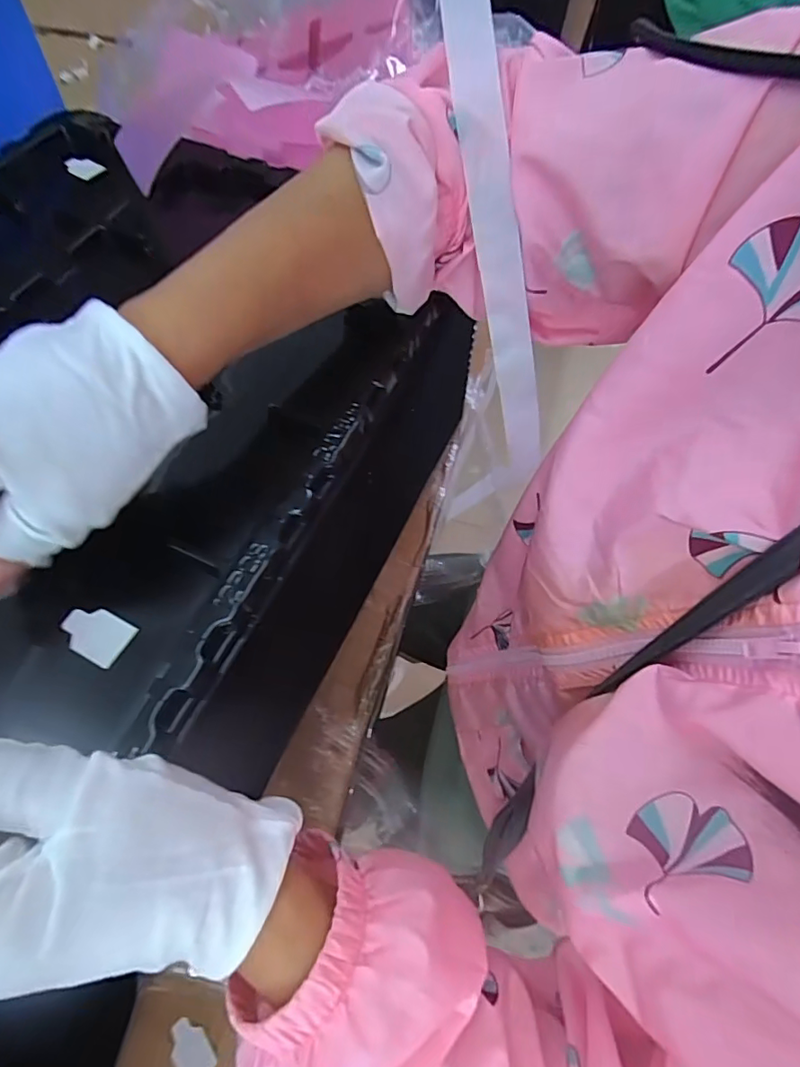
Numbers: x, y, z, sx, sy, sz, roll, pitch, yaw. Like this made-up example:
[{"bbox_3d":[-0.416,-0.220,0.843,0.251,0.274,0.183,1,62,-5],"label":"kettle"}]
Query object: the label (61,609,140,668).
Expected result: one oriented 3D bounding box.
[{"bbox_3d":[-0.122,0.039,0.204,0.028,0.004,0.019,24,65,11],"label":"label"}]

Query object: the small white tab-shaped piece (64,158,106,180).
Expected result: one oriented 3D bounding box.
[{"bbox_3d":[-0.225,-0.260,0.363,0.030,0.004,0.017,27,65,12],"label":"small white tab-shaped piece"}]

